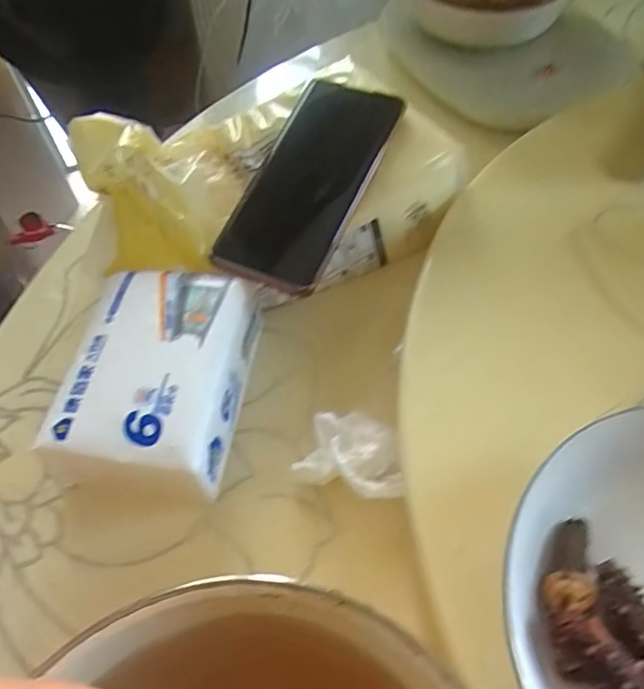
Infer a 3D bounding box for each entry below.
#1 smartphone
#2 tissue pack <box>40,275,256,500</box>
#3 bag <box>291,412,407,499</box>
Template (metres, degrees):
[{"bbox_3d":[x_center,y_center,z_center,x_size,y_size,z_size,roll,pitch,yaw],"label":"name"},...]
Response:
[{"bbox_3d":[-0.006,-0.110,0.365,0.076,0.012,0.166,19,69,19],"label":"smartphone"},{"bbox_3d":[-0.093,0.021,0.331,0.090,0.058,0.124,7,57,7],"label":"tissue pack"},{"bbox_3d":[0.021,0.062,0.320,0.059,0.021,0.046,15,60,12],"label":"bag"}]

